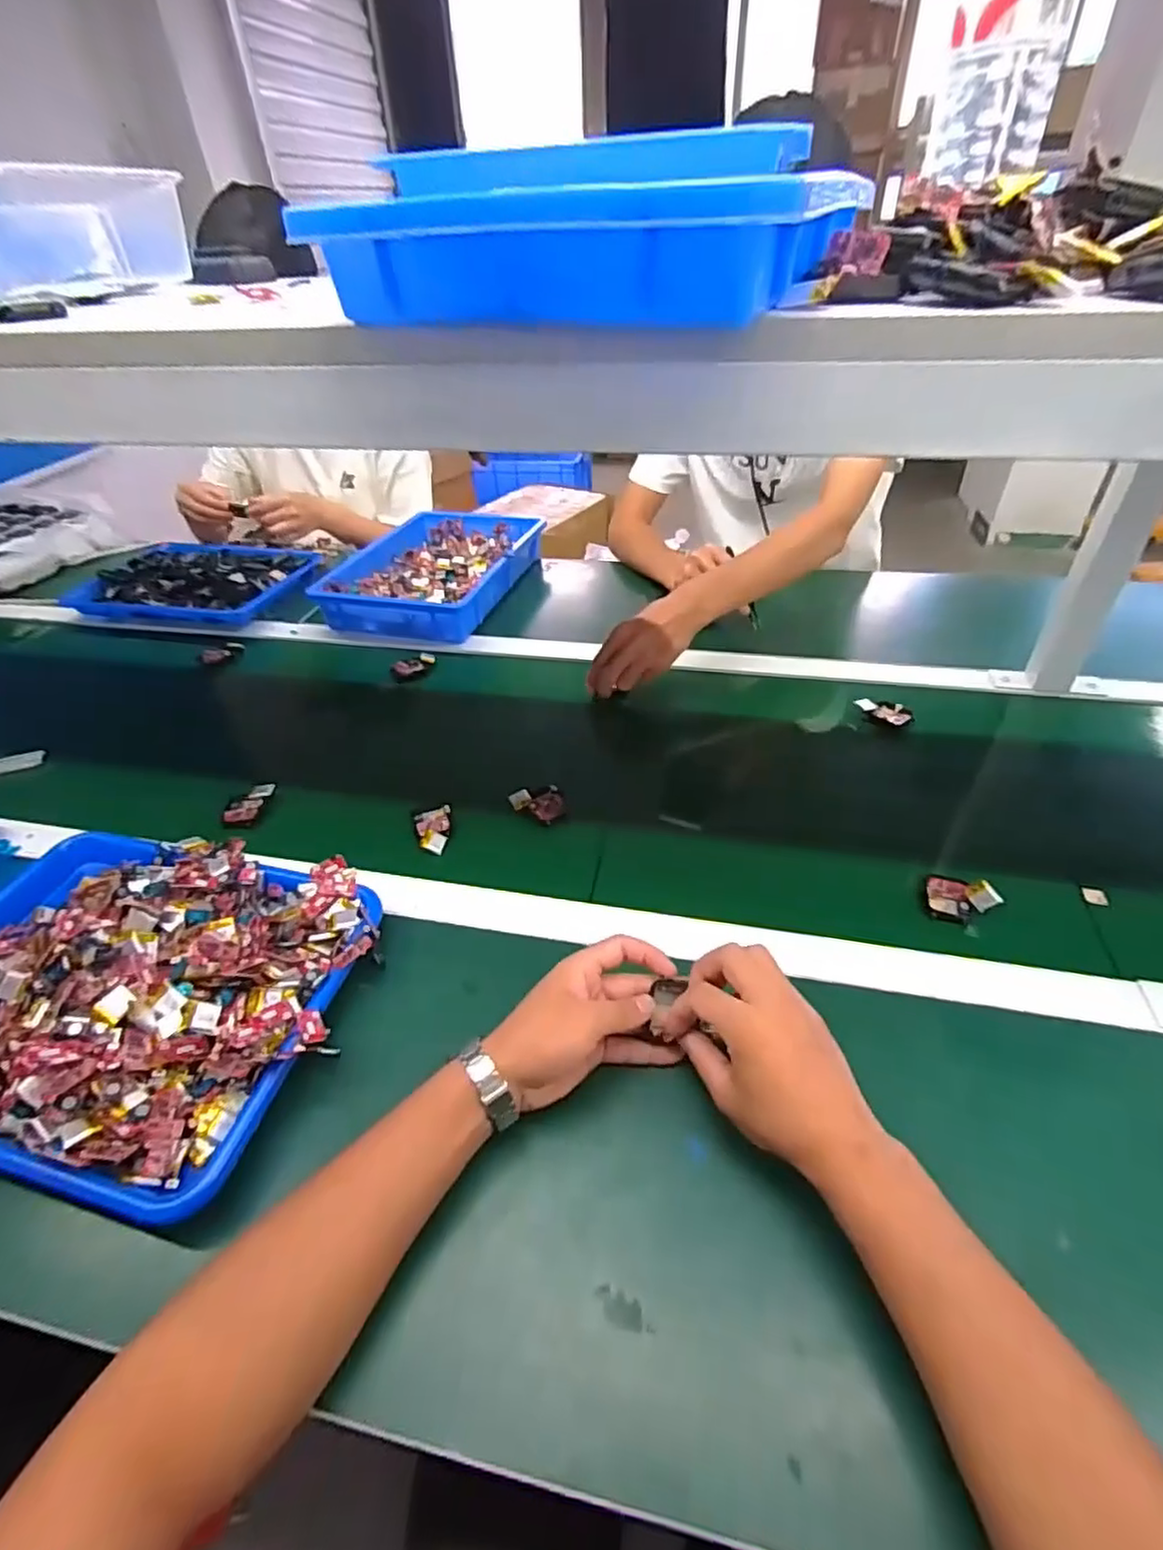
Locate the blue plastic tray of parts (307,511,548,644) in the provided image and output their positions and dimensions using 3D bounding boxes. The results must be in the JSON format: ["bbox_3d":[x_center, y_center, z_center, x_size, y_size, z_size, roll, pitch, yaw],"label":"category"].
[{"bbox_3d":[-0.233,-0.335,1.072,0.271,0.061,0.373,9,42,14],"label":"blue plastic tray of parts"}]

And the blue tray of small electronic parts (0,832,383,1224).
[{"bbox_3d":[-0.347,0.142,0.491,0.344,0.075,0.259,9,42,14],"label":"blue tray of small electronic parts"}]

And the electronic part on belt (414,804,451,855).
[{"bbox_3d":[-0.147,0.052,0.644,0.036,0.016,0.056,-4,41,-1],"label":"electronic part on belt"}]

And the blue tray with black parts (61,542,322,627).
[{"bbox_3d":[-0.634,-0.326,1.078,0.345,0.040,0.250,8,42,13],"label":"blue tray with black parts"}]

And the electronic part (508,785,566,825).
[{"bbox_3d":[-0.044,0.031,0.659,0.051,0.023,0.035,-9,41,-7],"label":"electronic part"}]

